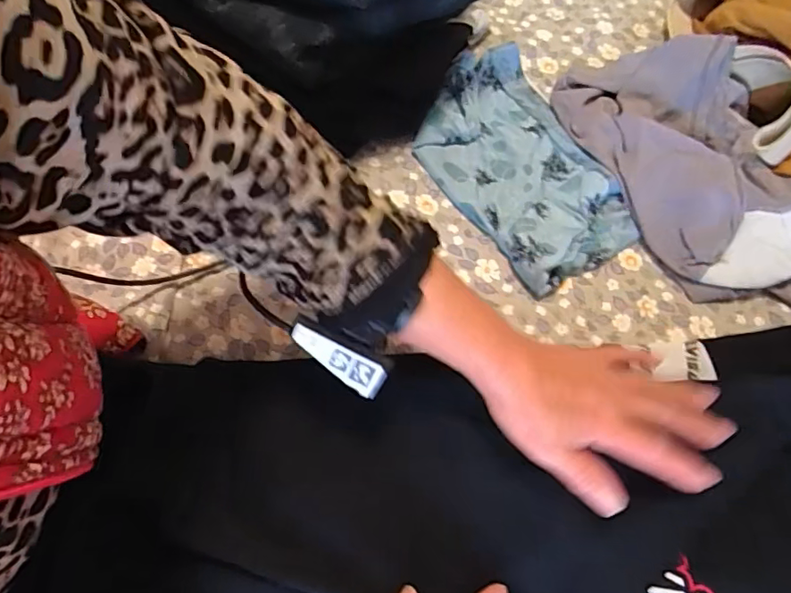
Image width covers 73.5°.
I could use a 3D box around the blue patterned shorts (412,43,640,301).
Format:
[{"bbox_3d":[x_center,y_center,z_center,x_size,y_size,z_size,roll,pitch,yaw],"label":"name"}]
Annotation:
[{"bbox_3d":[0.117,-0.127,0.499,0.144,0.025,0.238,-31,71,-13],"label":"blue patterned shorts"}]

